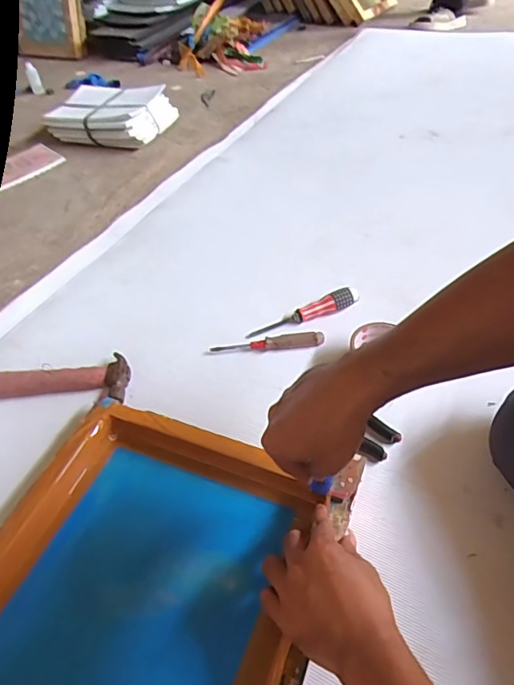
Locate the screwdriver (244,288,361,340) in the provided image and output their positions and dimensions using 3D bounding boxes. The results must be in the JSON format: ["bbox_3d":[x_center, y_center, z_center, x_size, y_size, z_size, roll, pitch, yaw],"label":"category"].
[{"bbox_3d":[0.074,-0.048,0.755,0.187,0.032,0.025,-17,47,-10],"label":"screwdriver"}]

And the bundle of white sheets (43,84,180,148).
[{"bbox_3d":[-0.410,-0.646,1.357,0.319,0.087,0.218,5,47,10],"label":"bundle of white sheets"}]

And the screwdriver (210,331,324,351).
[{"bbox_3d":[0.016,0.000,0.721,0.168,0.022,0.023,-4,46,2],"label":"screwdriver"}]

